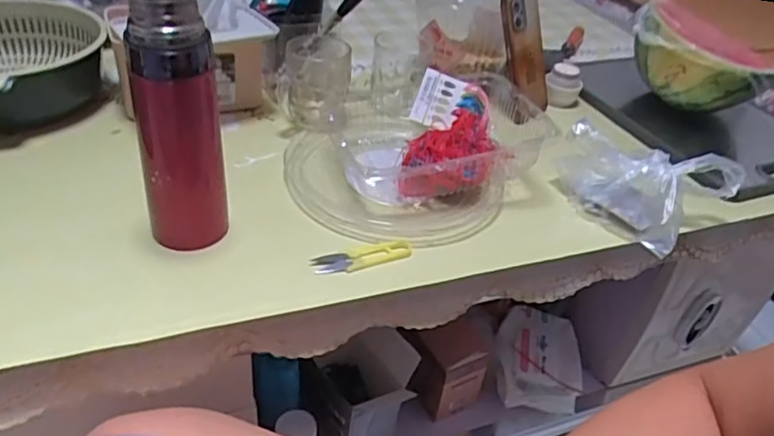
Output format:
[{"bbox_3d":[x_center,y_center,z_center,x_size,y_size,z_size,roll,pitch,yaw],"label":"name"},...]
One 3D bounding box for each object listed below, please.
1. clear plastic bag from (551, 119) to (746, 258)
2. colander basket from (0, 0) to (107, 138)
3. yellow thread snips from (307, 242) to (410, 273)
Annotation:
[{"bbox_3d":[0.273,-0.044,0.652,0.117,0.083,0.159,-23,47,-34],"label":"clear plastic bag"},{"bbox_3d":[-0.439,-0.176,0.681,0.199,0.088,0.205,5,37,-4],"label":"colander basket"},{"bbox_3d":[-0.021,0.038,0.548,0.098,0.007,0.024,-9,40,-21],"label":"yellow thread snips"}]

